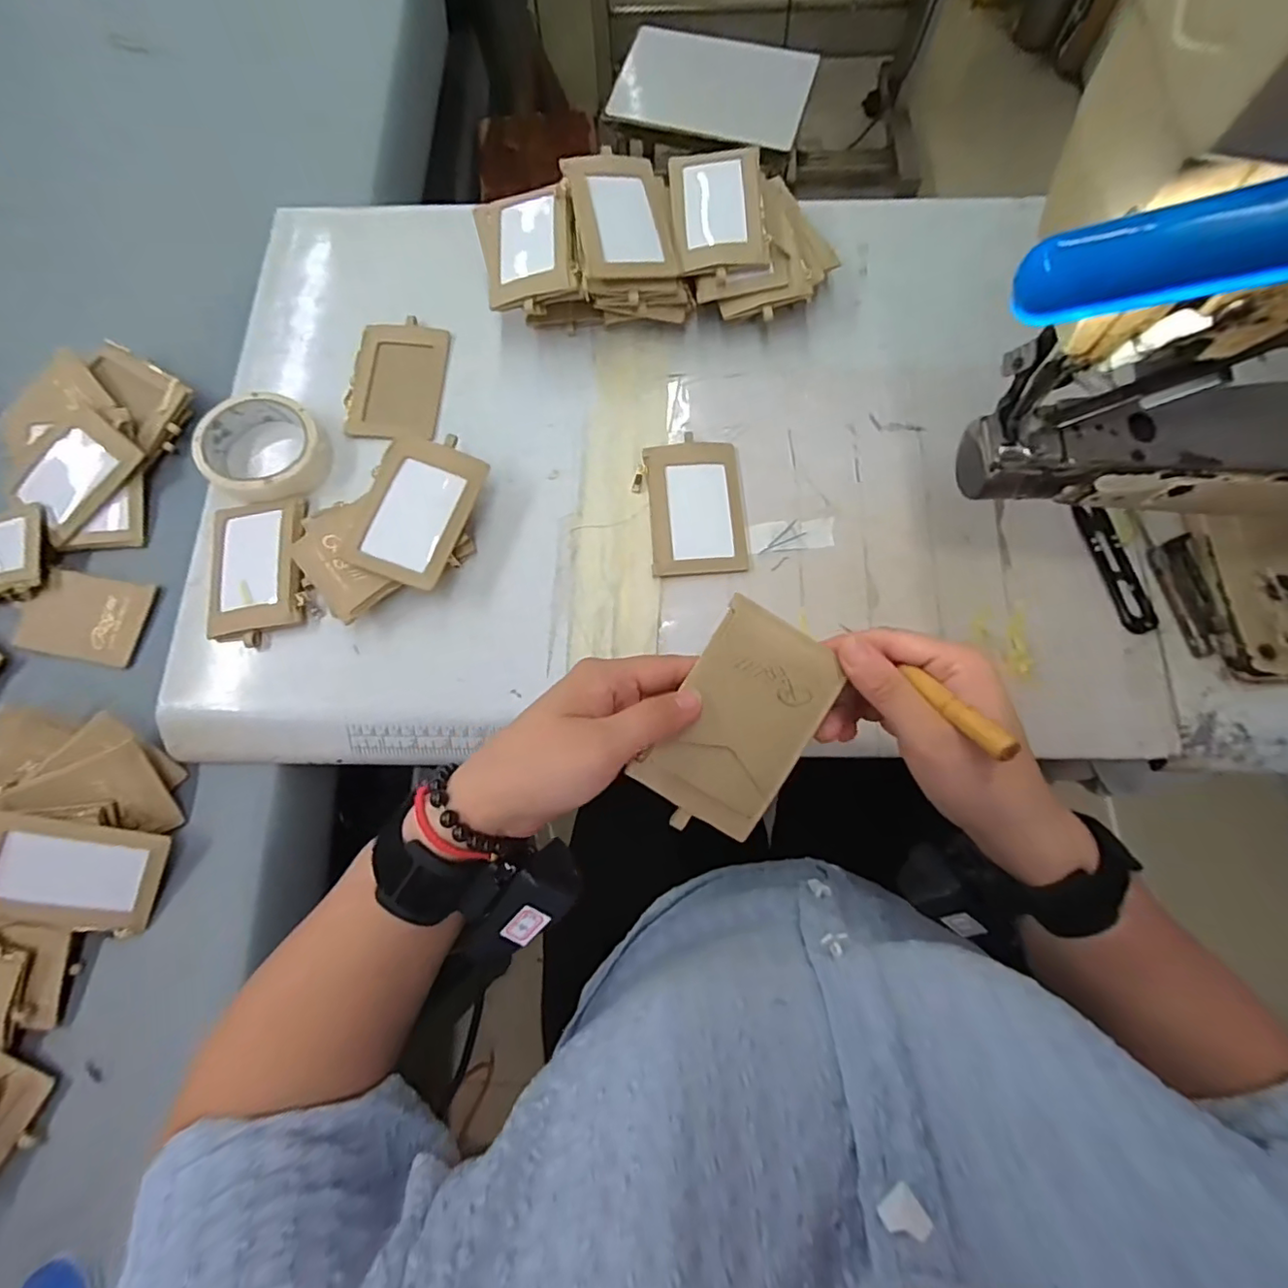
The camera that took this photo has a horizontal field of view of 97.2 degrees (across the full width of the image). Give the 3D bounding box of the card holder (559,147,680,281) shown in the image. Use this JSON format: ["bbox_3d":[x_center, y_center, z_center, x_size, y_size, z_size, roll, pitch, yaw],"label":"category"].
[{"bbox_3d":[-0.018,-0.335,0.443,0.073,0.007,0.106,-12,83,-14],"label":"card holder"}]

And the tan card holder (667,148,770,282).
[{"bbox_3d":[0.060,-0.345,0.453,0.071,0.008,0.107,-6,84,4],"label":"tan card holder"}]

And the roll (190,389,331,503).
[{"bbox_3d":[-0.311,-0.159,0.458,0.103,0.024,0.089,38,80,11],"label":"roll"}]

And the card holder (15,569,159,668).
[{"bbox_3d":[-0.475,-0.024,0.481,0.105,0.009,0.072,11,84,2],"label":"card holder"}]

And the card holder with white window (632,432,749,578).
[{"bbox_3d":[0.039,-0.109,0.445,0.079,0.013,0.109,-7,75,0],"label":"card holder with white window"}]

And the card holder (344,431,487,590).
[{"bbox_3d":[-0.167,-0.099,0.419,0.073,0.011,0.111,18,78,-1],"label":"card holder"}]

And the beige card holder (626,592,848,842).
[{"bbox_3d":[0.051,0.041,0.292,0.072,0.007,0.112,31,93,-7],"label":"beige card holder"}]

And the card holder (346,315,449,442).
[{"bbox_3d":[-0.212,-0.224,0.484,0.078,0.011,0.118,2,75,3],"label":"card holder"}]

